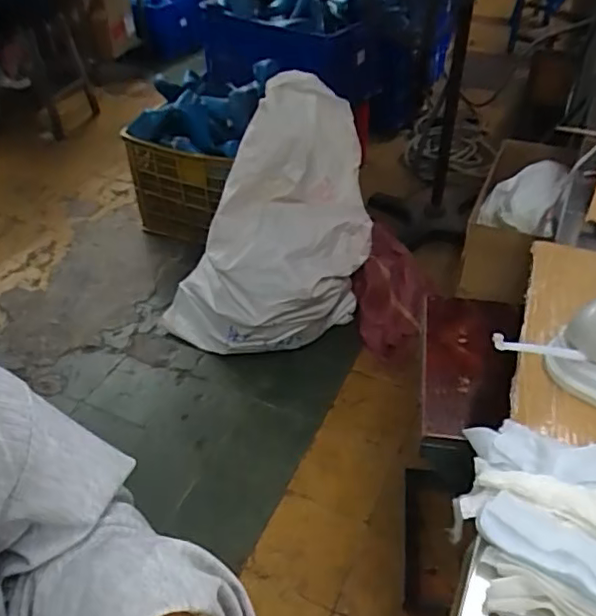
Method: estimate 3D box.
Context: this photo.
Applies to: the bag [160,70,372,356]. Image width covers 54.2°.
[{"bbox_3d":[-0.097,-0.204,1.593,0.576,0.653,0.356,-2,41,-1],"label":"bag"}]

